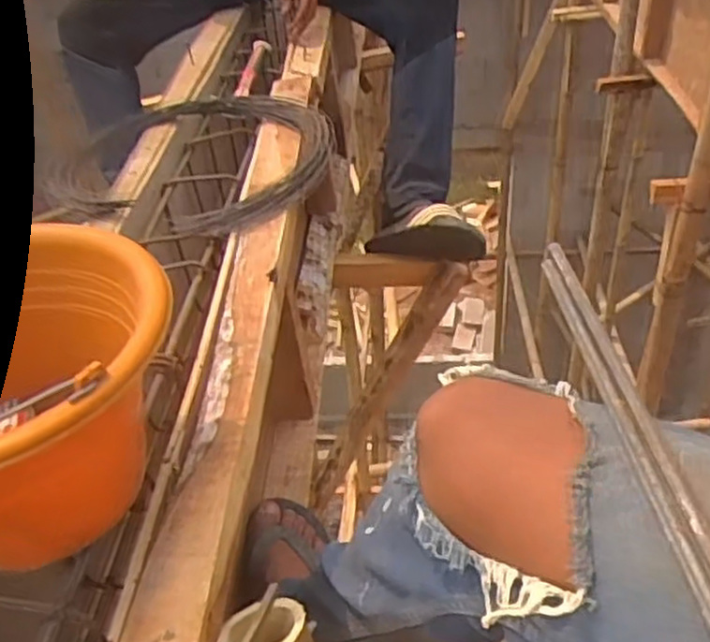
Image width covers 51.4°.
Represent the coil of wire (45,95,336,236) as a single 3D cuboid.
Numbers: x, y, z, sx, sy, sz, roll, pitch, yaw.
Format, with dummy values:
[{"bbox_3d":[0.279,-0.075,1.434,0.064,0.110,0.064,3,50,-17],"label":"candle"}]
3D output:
[{"bbox_3d":[-0.202,-0.214,0.961,0.350,0.046,0.316,3,39,9],"label":"coil of wire"}]

